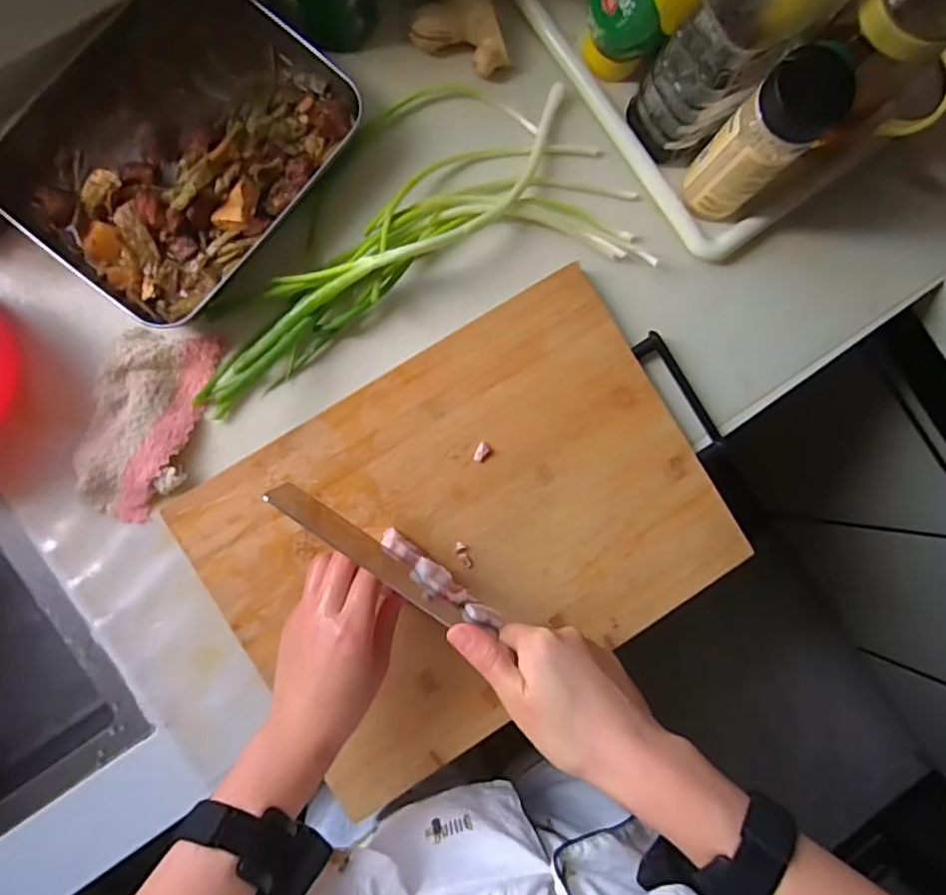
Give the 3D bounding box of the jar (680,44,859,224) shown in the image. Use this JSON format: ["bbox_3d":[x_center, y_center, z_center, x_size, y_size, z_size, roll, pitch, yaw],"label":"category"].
[{"bbox_3d":[0.221,-0.234,0.470,0.051,0.149,0.056,0,88,-5],"label":"jar"}]

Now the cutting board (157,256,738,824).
[{"bbox_3d":[0.000,0.069,0.505,0.392,0.017,0.289,-32,90,-5],"label":"cutting board"}]

